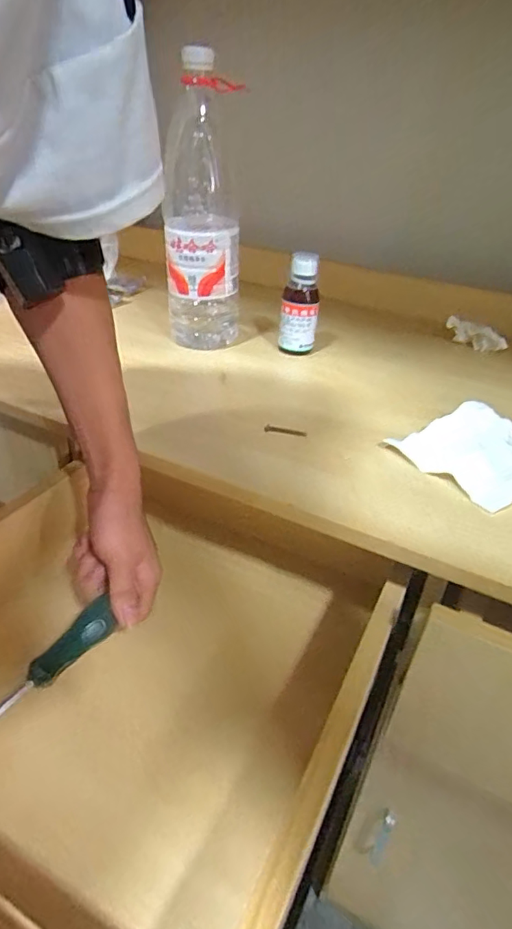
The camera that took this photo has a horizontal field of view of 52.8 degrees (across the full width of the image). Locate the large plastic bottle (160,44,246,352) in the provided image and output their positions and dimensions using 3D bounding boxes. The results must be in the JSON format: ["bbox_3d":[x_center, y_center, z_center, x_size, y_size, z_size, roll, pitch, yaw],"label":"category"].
[{"bbox_3d":[-0.061,-0.294,0.625,0.096,0.297,0.095,3,34,-4],"label":"large plastic bottle"}]

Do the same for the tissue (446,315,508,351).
[{"bbox_3d":[0.322,-0.187,0.757,0.087,0.045,0.044,20,36,20],"label":"tissue"}]

